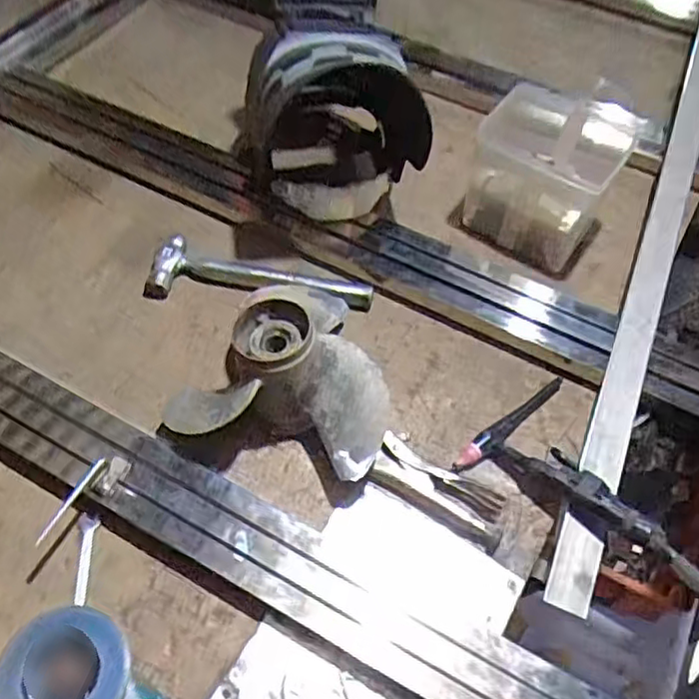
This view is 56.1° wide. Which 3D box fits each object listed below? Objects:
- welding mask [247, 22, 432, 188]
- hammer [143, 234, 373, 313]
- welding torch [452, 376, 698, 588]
[{"bbox_3d":[-0.021,-0.272,0.751,0.191,0.267,0.163,-10,57,-8],"label":"welding mask"},{"bbox_3d":[-0.106,-0.084,0.796,0.271,0.030,0.083,8,59,1],"label":"hammer"},{"bbox_3d":[0.249,0.136,0.631,0.151,0.033,0.256,-39,54,-21],"label":"welding torch"}]

